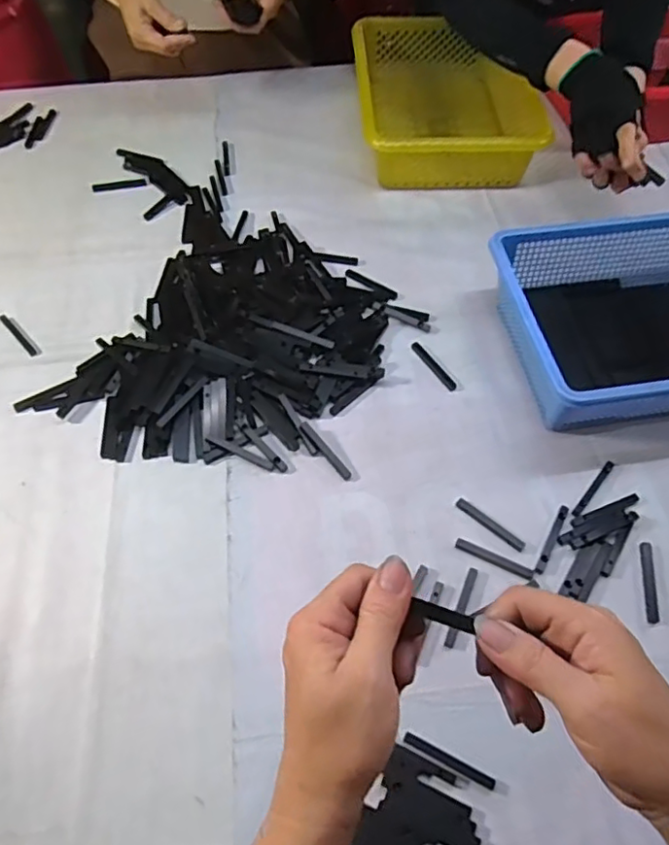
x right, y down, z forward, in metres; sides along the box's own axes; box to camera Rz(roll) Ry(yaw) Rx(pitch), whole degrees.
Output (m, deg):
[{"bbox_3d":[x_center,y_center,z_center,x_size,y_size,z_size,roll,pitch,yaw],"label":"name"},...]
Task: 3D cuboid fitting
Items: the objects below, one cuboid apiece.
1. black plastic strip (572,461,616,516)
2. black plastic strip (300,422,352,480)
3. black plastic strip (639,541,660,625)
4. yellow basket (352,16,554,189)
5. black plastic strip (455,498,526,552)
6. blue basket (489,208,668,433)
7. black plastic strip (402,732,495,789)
[{"bbox_3d":[0.260,0.066,0.594,0.011,0.004,0.078,36,64,21],"label":"black plastic strip"},{"bbox_3d":[-0.009,0.029,0.613,0.010,0.010,0.074,-36,78,-21],"label":"black plastic strip"},{"bbox_3d":[0.288,0.144,0.545,0.013,0.004,0.073,9,57,5],"label":"black plastic strip"},{"bbox_3d":[0.175,-0.479,0.897,0.277,0.088,0.333,-2,57,-1],"label":"yellow basket"},{"bbox_3d":[0.149,0.098,0.573,0.074,0.005,0.011,38,64,22],"label":"black plastic strip"},{"bbox_3d":[0.328,-0.107,0.647,0.286,0.102,0.229,-10,58,-7],"label":"blue basket"},{"bbox_3d":[0.090,0.266,0.469,0.077,0.004,0.009,26,47,8],"label":"black plastic strip"}]

